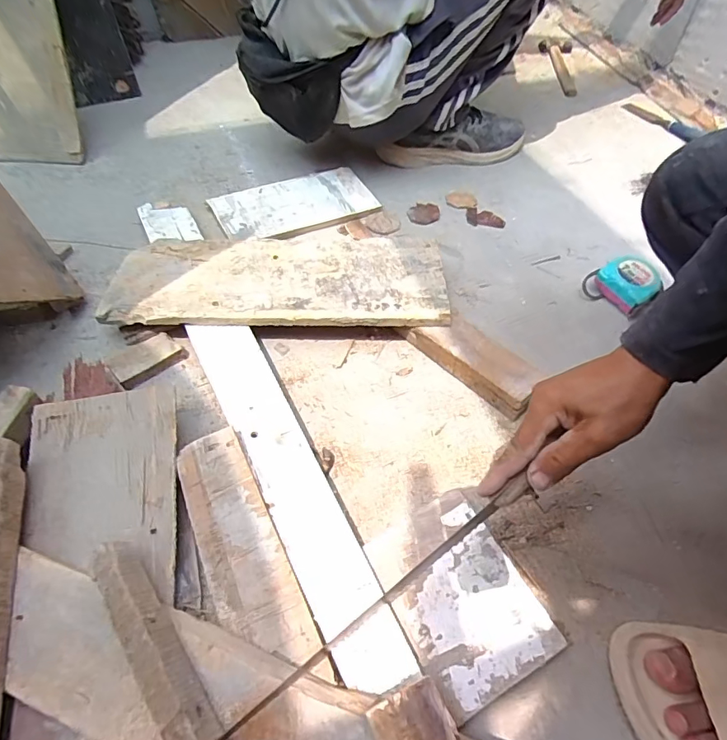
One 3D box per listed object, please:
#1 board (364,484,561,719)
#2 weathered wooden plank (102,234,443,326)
[{"bbox_3d":[0.091,0.216,0.470,0.126,0.021,0.170,-24,56,-17],"label":"board"},{"bbox_3d":[-0.122,-0.134,0.698,0.468,0.015,0.172,1,52,0],"label":"weathered wooden plank"}]

